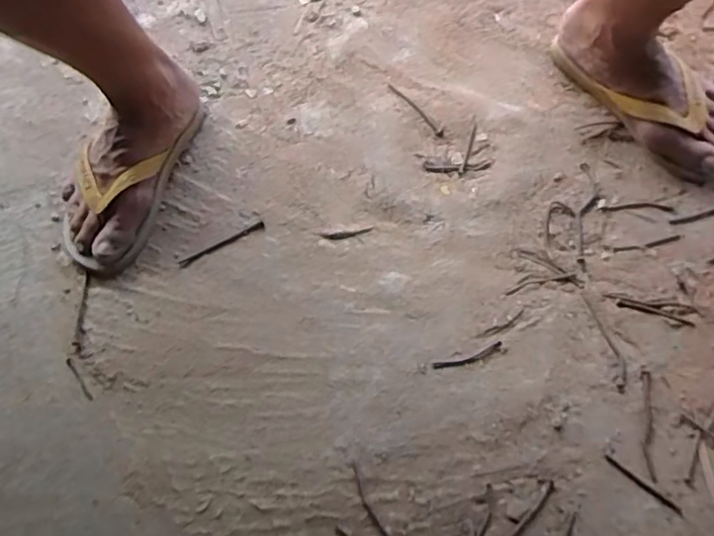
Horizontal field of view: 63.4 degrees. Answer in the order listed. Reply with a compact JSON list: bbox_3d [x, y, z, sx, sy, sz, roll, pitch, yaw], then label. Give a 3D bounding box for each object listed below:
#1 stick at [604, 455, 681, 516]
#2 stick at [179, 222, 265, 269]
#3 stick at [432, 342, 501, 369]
[{"bbox_3d":[0.254,0.193,0.515,0.072,0.004,0.007,37,71,17],"label":"stick"},{"bbox_3d":[-0.145,-0.025,0.623,0.098,0.004,0.010,-30,68,-12],"label":"stick"},{"bbox_3d":[0.109,0.088,0.566,0.072,0.004,0.011,-18,66,-6],"label":"stick"}]

